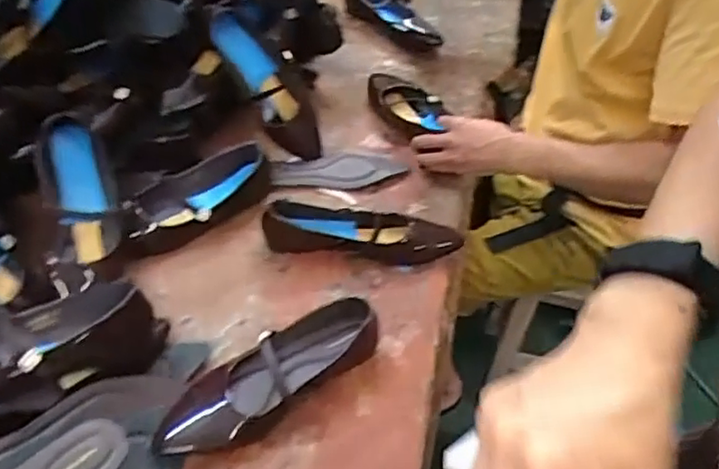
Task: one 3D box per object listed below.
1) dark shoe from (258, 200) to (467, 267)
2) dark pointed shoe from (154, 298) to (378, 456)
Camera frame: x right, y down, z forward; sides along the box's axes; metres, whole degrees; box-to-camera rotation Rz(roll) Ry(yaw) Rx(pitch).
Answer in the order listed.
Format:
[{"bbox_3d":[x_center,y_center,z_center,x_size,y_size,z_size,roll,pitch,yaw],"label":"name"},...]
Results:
[{"bbox_3d":[0.005,-0.011,0.801,0.248,0.052,0.084,2,45,-2],"label":"dark shoe"},{"bbox_3d":[-0.097,0.145,0.653,0.245,0.063,0.087,-28,53,-28],"label":"dark pointed shoe"}]

